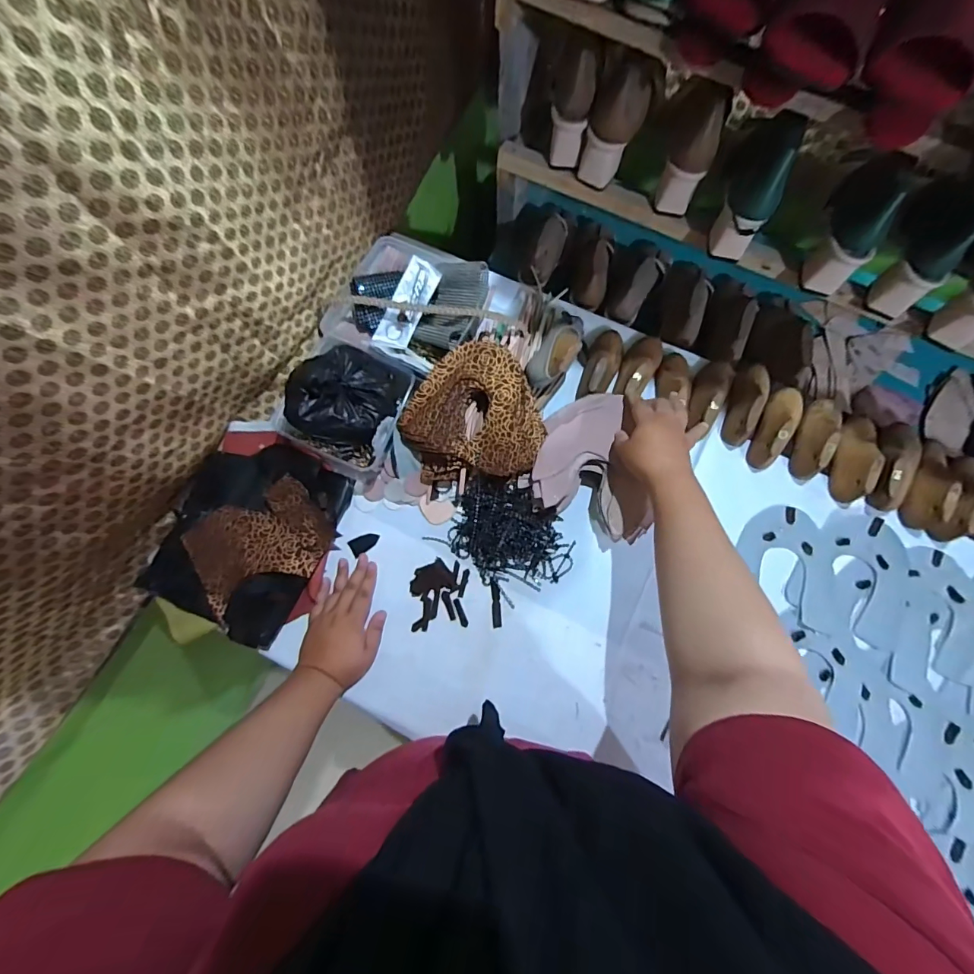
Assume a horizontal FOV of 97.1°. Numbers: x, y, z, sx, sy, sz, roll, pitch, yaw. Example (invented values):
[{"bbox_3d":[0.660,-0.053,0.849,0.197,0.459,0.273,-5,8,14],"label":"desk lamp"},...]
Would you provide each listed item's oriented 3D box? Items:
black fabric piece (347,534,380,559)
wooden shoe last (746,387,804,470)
[{"bbox_3d":[-0.176,0.080,0.620,0.042,0.004,0.025,-30,74,-18],"label":"black fabric piece"},{"bbox_3d":[0.440,-0.091,0.640,0.055,0.052,0.134,23,77,6],"label":"wooden shoe last"}]

